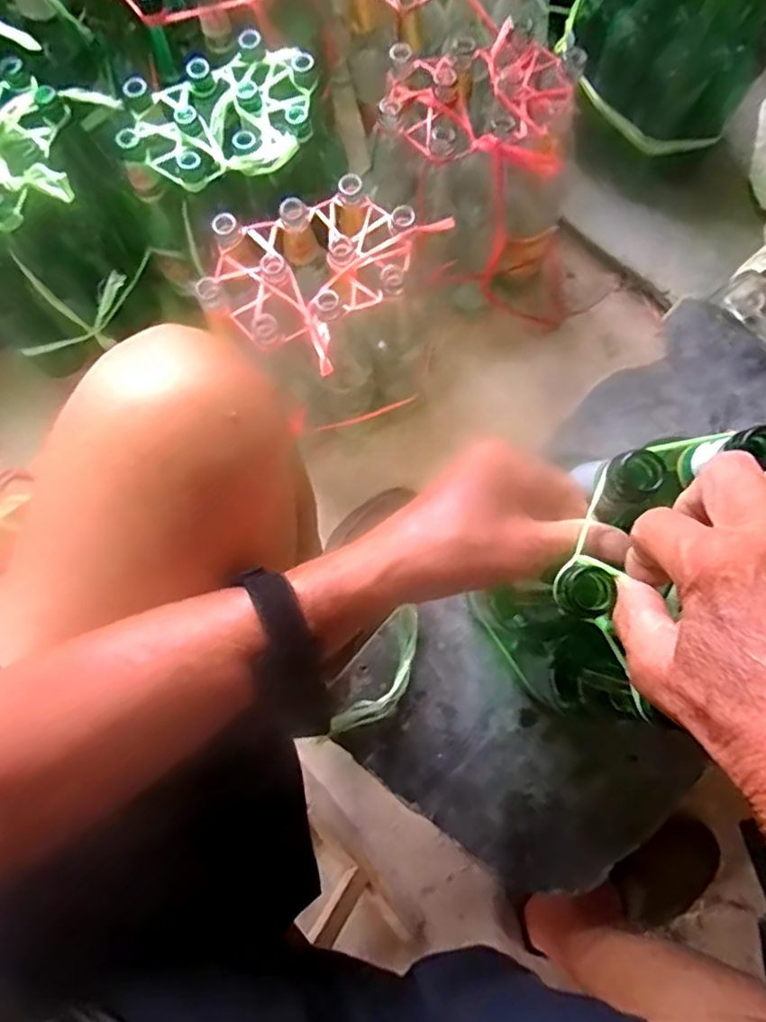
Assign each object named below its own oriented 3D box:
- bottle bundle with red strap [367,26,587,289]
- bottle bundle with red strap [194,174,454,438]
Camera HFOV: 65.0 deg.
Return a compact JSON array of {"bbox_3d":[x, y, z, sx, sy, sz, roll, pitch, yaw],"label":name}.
[{"bbox_3d":[0.107,-0.403,0.754,0.226,0.245,0.196,2,79,2],"label":"bottle bundle with red strap"},{"bbox_3d":[-0.053,-0.223,0.692,0.236,0.225,0.193,-38,80,-6],"label":"bottle bundle with red strap"}]

